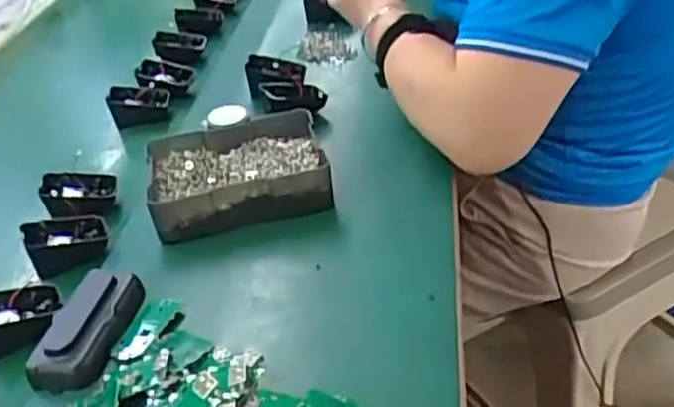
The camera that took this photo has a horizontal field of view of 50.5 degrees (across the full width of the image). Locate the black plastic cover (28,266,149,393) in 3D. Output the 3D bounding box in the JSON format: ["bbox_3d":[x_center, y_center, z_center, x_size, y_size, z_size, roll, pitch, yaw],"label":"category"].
[{"bbox_3d":[-0.184,0.091,0.534,0.049,0.031,0.102,-3,38,14],"label":"black plastic cover"}]

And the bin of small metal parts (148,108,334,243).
[{"bbox_3d":[-0.091,-0.031,0.663,0.160,0.045,0.129,-17,37,-5],"label":"bin of small metal parts"}]

